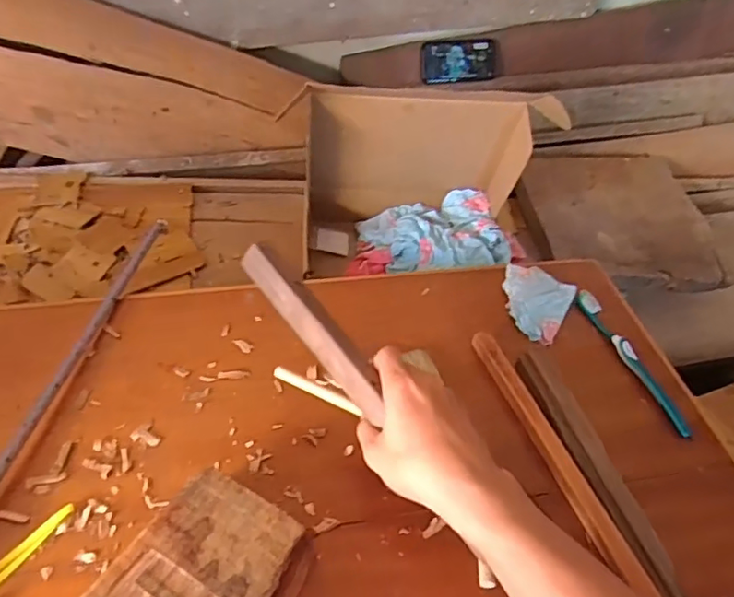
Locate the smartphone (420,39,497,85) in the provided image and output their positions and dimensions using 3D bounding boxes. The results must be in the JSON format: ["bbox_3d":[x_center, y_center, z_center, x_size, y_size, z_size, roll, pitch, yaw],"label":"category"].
[{"bbox_3d":[0.193,-0.492,1.171,0.161,0.081,0.009,-7,30,-8],"label":"smartphone"}]

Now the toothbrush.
[{"bbox_3d":[0.274,0.063,0.593,0.013,0.021,0.189,-9,46,-12],"label":"toothbrush"}]

